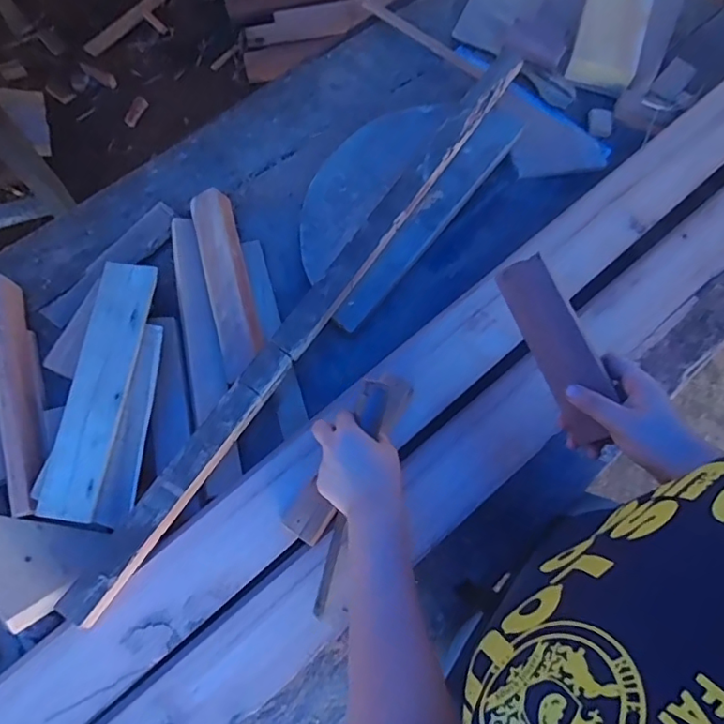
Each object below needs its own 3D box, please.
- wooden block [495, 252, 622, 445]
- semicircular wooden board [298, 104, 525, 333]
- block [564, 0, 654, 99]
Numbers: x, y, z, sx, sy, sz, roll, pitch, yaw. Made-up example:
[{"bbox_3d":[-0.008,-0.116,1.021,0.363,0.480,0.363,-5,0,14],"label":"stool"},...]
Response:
[{"bbox_3d":[0.183,-0.027,0.518,0.050,0.026,0.148,-27,80,25],"label":"wooden block"},{"bbox_3d":[0.050,-0.268,0.813,0.200,0.028,0.429,39,75,8],"label":"semicircular wooden board"},{"bbox_3d":[0.435,-0.593,0.928,0.109,0.053,0.282,20,72,6],"label":"block"}]

